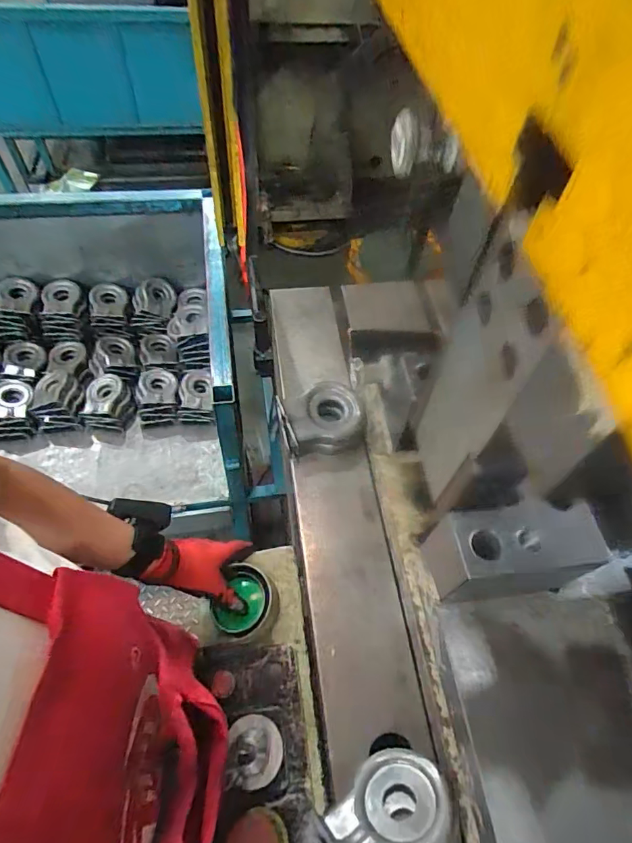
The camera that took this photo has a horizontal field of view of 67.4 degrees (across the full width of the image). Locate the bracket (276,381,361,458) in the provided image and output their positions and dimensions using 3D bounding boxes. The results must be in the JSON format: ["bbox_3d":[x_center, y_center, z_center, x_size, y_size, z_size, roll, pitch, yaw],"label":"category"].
[{"bbox_3d":[0.005,-0.002,0.707,0.116,0.063,0.096,-14,60,-14],"label":"bracket"}]

